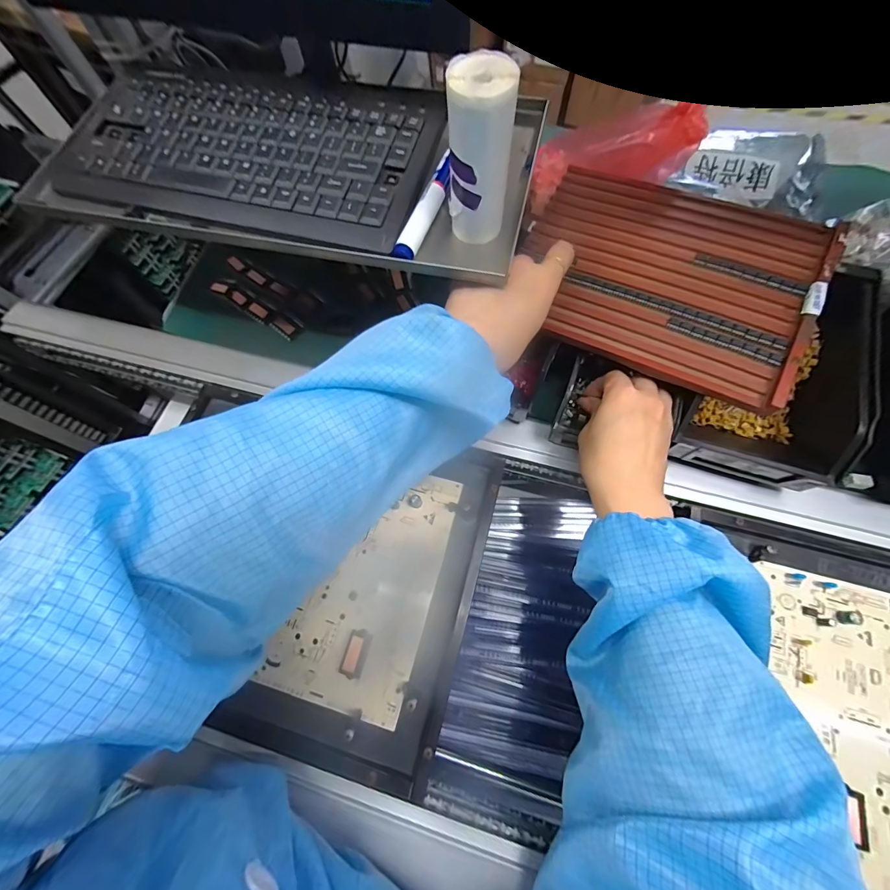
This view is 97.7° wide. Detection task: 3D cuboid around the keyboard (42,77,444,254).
[{"bbox_3d":[-0.157,-0.239,0.314,0.298,0.023,0.146,12,68,7],"label":"keyboard"}]

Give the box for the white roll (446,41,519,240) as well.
[{"bbox_3d":[0.022,-0.176,0.243,0.037,0.094,0.029,4,68,4],"label":"white roll"}]

